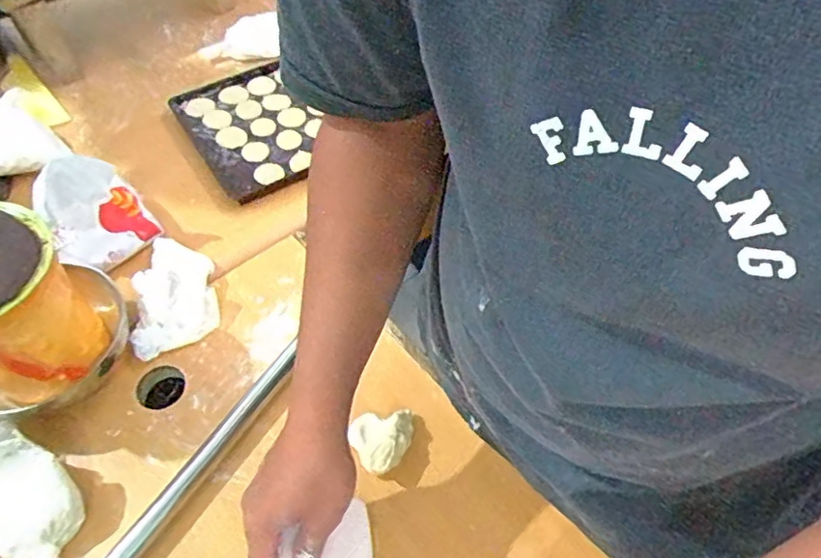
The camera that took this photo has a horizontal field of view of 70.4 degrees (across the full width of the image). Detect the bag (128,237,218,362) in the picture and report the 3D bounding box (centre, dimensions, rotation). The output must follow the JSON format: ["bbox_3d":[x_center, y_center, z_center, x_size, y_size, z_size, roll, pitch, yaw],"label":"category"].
[{"bbox_3d":[-0.264,0.016,0.656,0.084,0.033,0.147,-9,54,-7],"label":"bag"}]

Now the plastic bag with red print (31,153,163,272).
[{"bbox_3d":[-0.353,-0.074,0.653,0.047,0.130,0.108,27,58,18],"label":"plastic bag with red print"}]

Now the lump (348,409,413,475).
[{"bbox_3d":[-0.029,0.152,0.561,0.056,0.046,0.070,13,55,8],"label":"lump"}]

